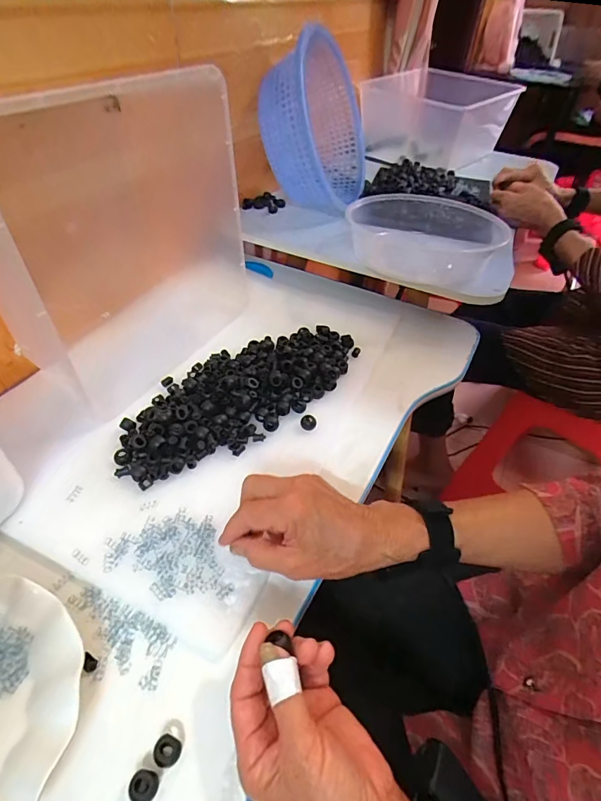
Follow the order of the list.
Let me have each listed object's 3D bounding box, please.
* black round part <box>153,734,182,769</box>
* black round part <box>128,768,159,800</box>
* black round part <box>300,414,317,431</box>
[{"bbox_3d":[-0.090,0.236,0.287,0.017,0.008,0.016,1,45,-1],"label":"black round part"},{"bbox_3d":[-0.101,0.248,0.274,0.017,0.010,0.017,1,45,-1],"label":"black round part"},{"bbox_3d":[0.009,0.024,0.483,0.018,0.009,0.015,7,45,4],"label":"black round part"}]

